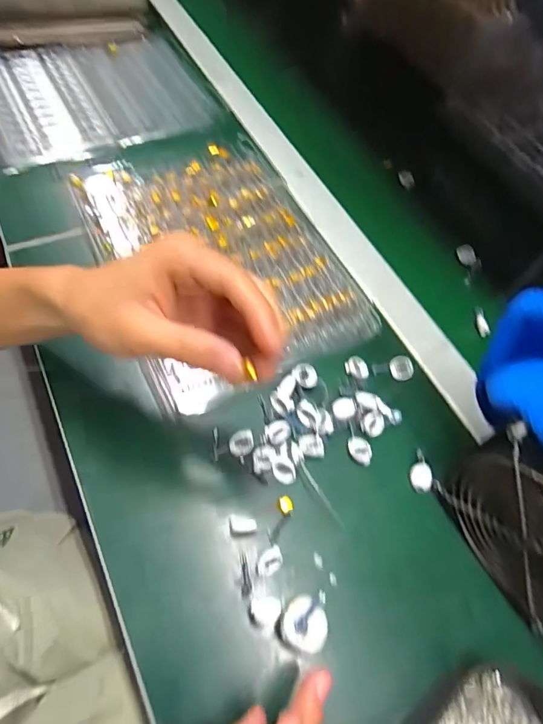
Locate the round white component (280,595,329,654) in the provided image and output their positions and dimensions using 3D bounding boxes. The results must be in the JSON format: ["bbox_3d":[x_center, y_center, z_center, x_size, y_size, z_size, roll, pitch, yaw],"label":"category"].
[{"bbox_3d":[0.020,0.163,0.287,0.027,0.026,0.028,3,59,-6],"label":"round white component"}]

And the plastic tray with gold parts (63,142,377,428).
[{"bbox_3d":[-0.051,-0.107,0.430,0.202,0.020,0.277,-19,63,-18],"label":"plastic tray with gold parts"}]

